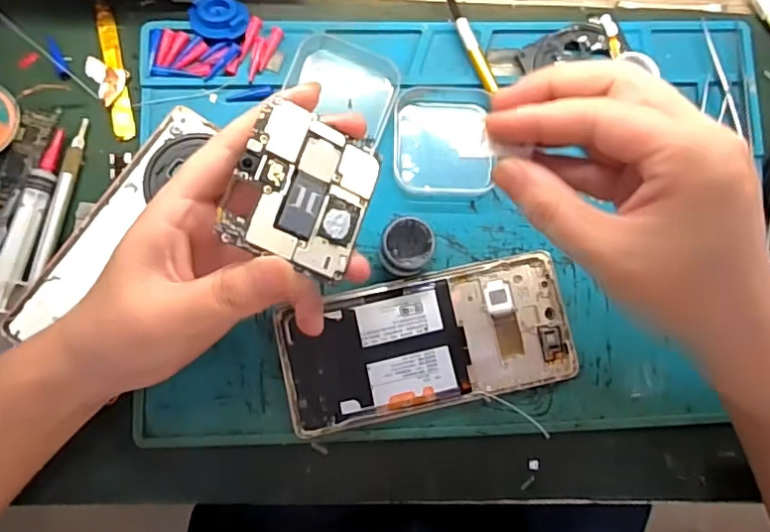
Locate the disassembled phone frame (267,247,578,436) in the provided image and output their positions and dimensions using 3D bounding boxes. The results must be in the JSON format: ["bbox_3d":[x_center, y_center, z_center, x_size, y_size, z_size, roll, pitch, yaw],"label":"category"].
[{"bbox_3d":[0.024,0.043,0.324,0.163,0.010,0.073,-11,83,-5],"label":"disassembled phone frame"}]

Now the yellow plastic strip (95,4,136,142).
[{"bbox_3d":[-0.162,-0.116,0.338,0.012,0.007,0.083,-11,83,-5],"label":"yellow plastic strip"}]

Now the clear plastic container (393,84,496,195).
[{"bbox_3d":[0.035,-0.076,0.339,0.059,0.012,0.066,-1,82,-3],"label":"clear plastic container"}]

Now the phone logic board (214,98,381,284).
[{"bbox_3d":[-0.033,-0.032,0.240,0.055,0.004,0.065,24,73,-21],"label":"phone logic board"}]

